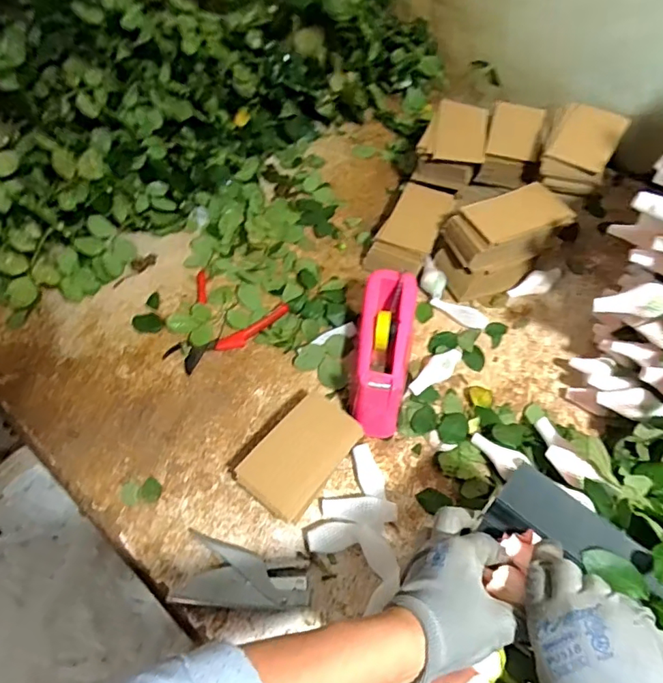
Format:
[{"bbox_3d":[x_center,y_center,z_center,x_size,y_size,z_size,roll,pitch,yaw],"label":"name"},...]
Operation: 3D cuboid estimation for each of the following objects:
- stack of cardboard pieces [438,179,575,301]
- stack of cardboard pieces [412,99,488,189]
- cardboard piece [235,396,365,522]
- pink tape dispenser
[{"bbox_3d":[0.255,-0.148,0.773,0.172,0.116,0.100,-18,59,-12],"label":"stack of cardboard pieces"},{"bbox_3d":[0.203,-0.317,0.874,0.101,0.120,0.137,15,58,9],"label":"stack of cardboard pieces"},{"bbox_3d":[-0.035,0.133,0.606,0.089,0.018,0.144,43,63,-4],"label":"cardboard piece"},{"bbox_3d":[0.070,0.017,0.678,0.075,0.106,0.210,10,58,6],"label":"pink tape dispenser"}]

